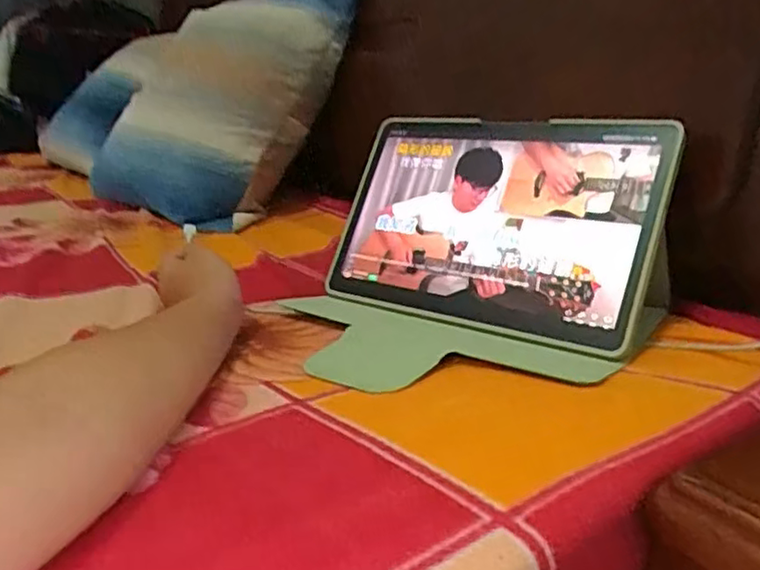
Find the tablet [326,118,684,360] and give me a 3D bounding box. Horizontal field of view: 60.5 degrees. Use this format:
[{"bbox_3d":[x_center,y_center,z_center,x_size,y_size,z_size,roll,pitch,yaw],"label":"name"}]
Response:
[{"bbox_3d":[0.092,-0.061,0.583,0.298,0.197,0.019,12,-13,38],"label":"tablet"}]

